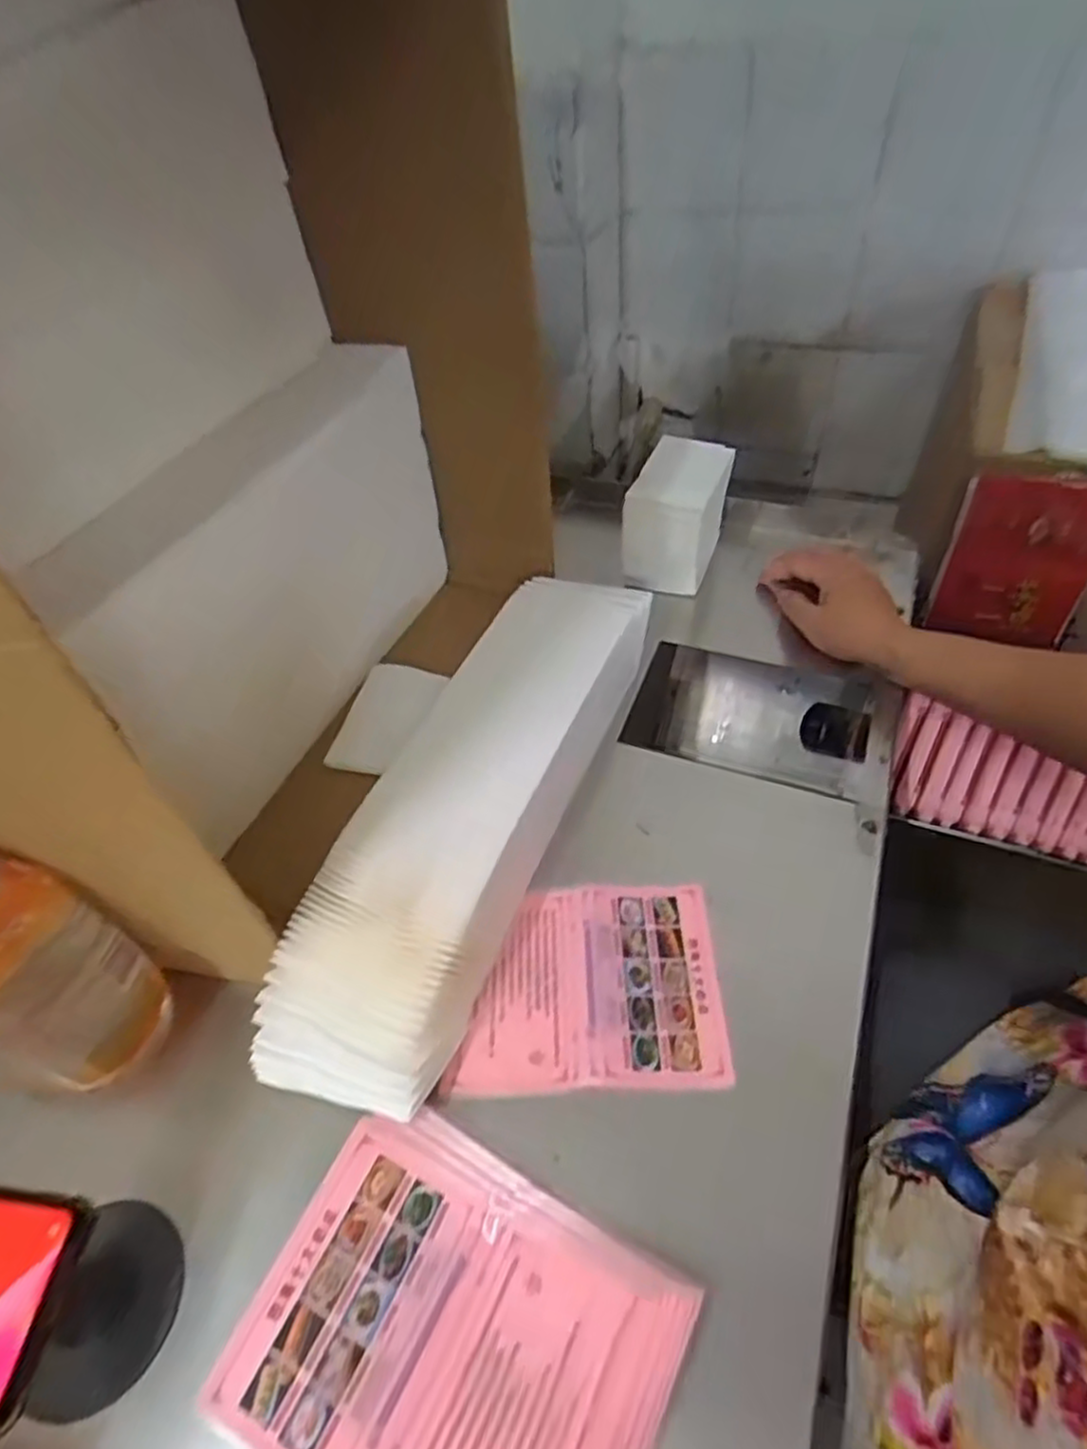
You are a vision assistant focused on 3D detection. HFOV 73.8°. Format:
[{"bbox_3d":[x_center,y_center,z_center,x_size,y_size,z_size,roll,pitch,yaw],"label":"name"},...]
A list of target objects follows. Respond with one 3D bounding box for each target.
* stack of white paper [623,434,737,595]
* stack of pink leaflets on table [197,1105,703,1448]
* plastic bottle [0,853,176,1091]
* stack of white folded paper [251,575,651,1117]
[{"bbox_3d":[0.126,-0.190,0.654,0.080,0.090,0.109,15,52,18],"label":"stack of white paper"},{"bbox_3d":[-0.039,0.268,0.315,0.174,0.016,0.136,20,54,22],"label":"stack of pink leaflets on table"},{"bbox_3d":[-0.278,0.123,0.374,0.086,0.213,0.085,16,53,19],"label":"plastic bottle"},{"bbox_3d":[-0.036,0.044,0.483,0.127,0.063,0.398,16,53,20],"label":"stack of white folded paper"}]

